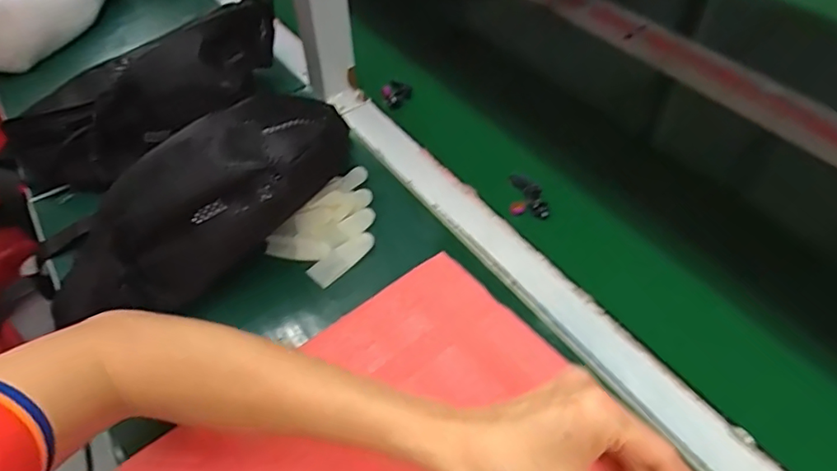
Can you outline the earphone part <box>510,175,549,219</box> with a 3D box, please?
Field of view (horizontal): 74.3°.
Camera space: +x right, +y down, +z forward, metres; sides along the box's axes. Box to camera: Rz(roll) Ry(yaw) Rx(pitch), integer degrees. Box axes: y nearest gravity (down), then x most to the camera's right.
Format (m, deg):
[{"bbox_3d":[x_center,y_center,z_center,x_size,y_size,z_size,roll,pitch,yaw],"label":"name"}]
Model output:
[{"bbox_3d":[0.100,-0.035,0.499,0.033,0.014,0.043,3,50,5],"label":"earphone part"}]

